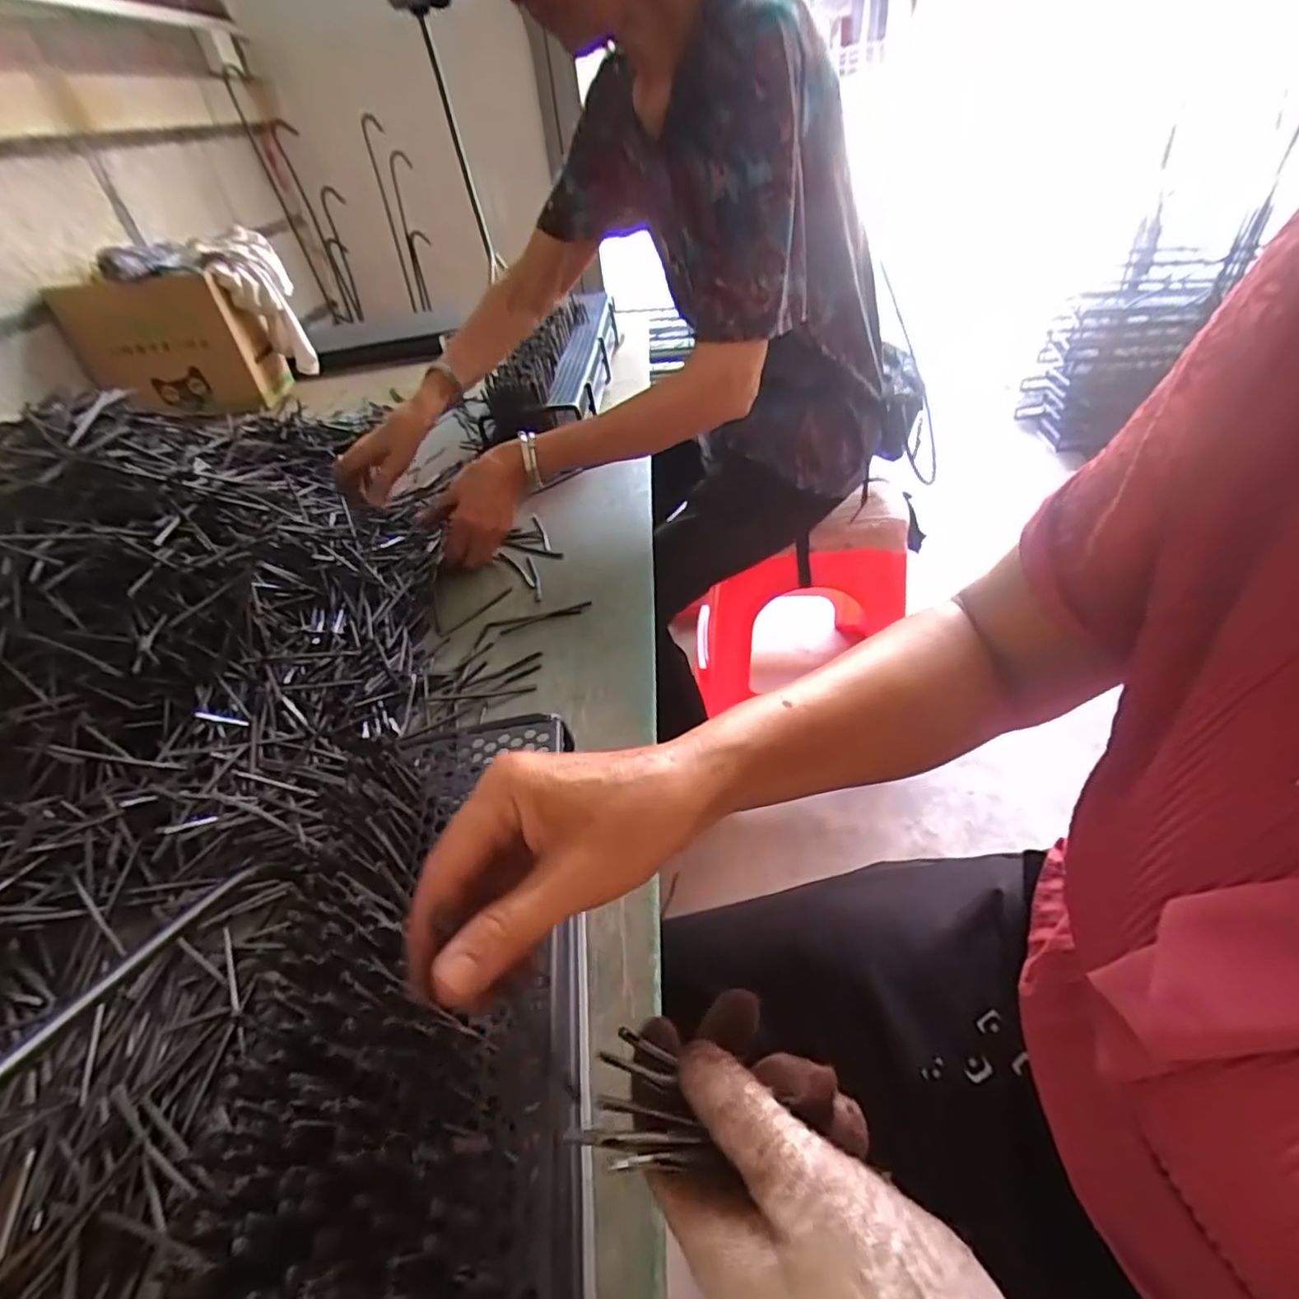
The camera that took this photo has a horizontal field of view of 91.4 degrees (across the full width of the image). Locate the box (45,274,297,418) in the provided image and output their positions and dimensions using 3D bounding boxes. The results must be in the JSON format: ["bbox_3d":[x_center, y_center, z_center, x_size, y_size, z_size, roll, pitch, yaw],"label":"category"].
[{"bbox_3d":[-0.896,-0.587,1.210,0.317,0.229,0.154,-3,42,7],"label":"box"}]

